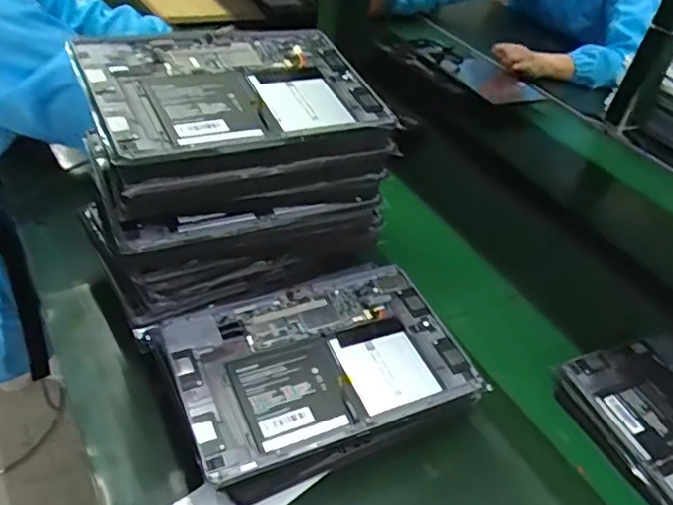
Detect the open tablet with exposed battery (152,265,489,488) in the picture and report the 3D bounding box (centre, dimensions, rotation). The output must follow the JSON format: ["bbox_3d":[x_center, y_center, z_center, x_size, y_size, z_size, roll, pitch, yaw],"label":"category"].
[{"bbox_3d":[-0.013,0.095,0.536,0.253,0.017,0.166,-11,44,-24],"label":"open tablet with exposed battery"}]

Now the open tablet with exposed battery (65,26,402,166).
[{"bbox_3d":[-0.088,-0.155,0.547,0.268,0.018,0.169,-14,57,-29],"label":"open tablet with exposed battery"}]

